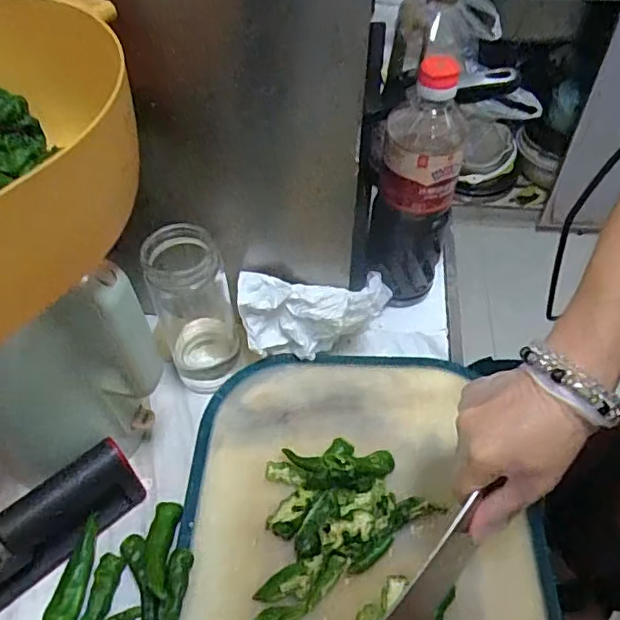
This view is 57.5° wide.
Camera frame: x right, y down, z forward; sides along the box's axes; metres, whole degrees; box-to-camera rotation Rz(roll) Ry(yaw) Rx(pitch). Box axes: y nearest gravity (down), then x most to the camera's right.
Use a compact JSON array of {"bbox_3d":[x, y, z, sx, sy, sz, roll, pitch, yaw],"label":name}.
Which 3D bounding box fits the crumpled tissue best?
[{"bbox_3d":[0.005,0.001,0.573,0.143,0.082,0.051,-5,51,-2],"label":"crumpled tissue"}]

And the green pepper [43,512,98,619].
[{"bbox_3d":[-0.193,0.219,0.464,0.026,0.023,0.094,3,51,4],"label":"green pepper"}]

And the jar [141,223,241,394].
[{"bbox_3d":[-0.110,-0.001,0.539,0.068,0.174,0.066,-1,51,1],"label":"jar"}]

